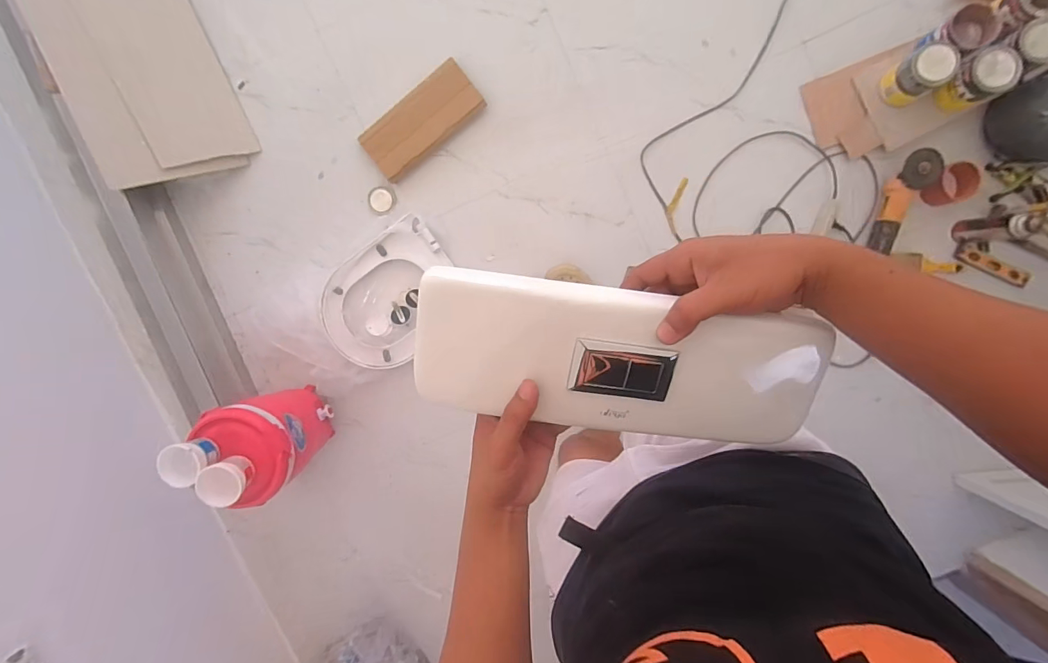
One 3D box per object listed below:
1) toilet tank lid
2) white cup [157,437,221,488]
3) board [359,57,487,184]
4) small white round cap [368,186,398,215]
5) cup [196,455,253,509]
[{"bbox_3d":[0.079,0.027,0.375,0.329,0.044,0.119,9,98,-6],"label":"toilet tank lid"},{"bbox_3d":[-0.741,0.287,0.995,0.085,0.086,0.088,0,97,2],"label":"white cup"},{"bbox_3d":[-0.284,-0.581,1.237,0.334,0.027,0.145,-37,95,6],"label":"board"},{"bbox_3d":[-0.408,-0.378,1.294,0.075,0.019,0.078,0,97,2],"label":"small white round cap"},{"bbox_3d":[-0.657,0.330,0.996,0.080,0.077,0.095,-24,96,5],"label":"cup"}]

